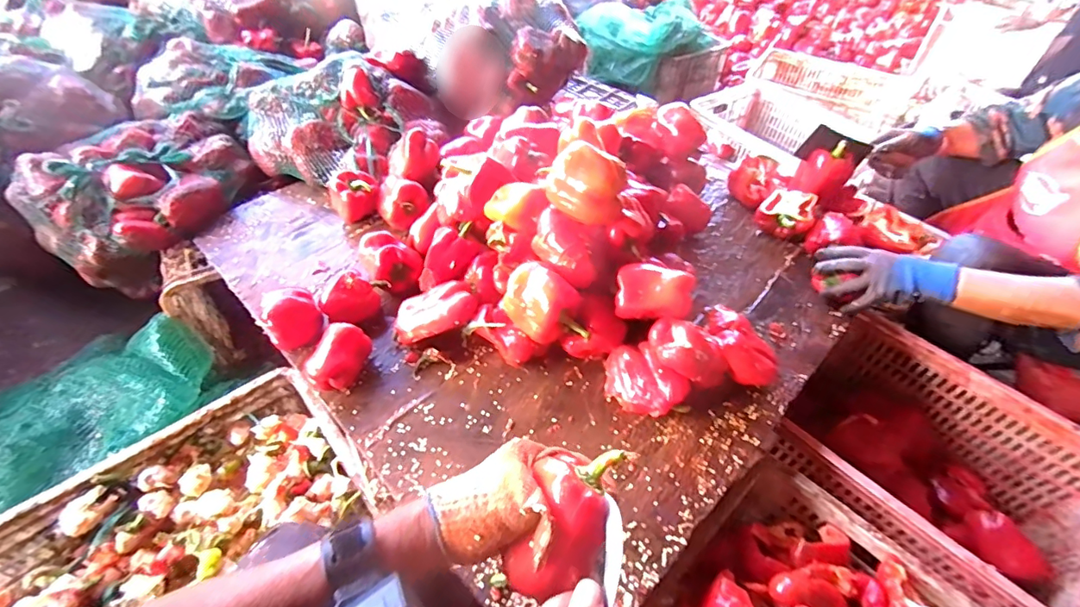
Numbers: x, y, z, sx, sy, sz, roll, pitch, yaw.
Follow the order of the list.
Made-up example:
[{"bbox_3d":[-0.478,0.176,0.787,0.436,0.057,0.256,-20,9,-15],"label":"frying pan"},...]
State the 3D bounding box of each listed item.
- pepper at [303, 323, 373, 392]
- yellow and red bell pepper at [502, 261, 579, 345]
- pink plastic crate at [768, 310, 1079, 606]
[{"bbox_3d":[-0.284,0.079,0.691,0.063,0.066,0.088,17,49,13],"label":"pepper"},{"bbox_3d":[-0.001,-0.003,0.661,0.097,0.069,0.070,33,55,25],"label":"yellow and red bell pepper"},{"bbox_3d":[0.656,0.303,0.835,0.353,0.235,0.482,-35,58,-29],"label":"pink plastic crate"}]

